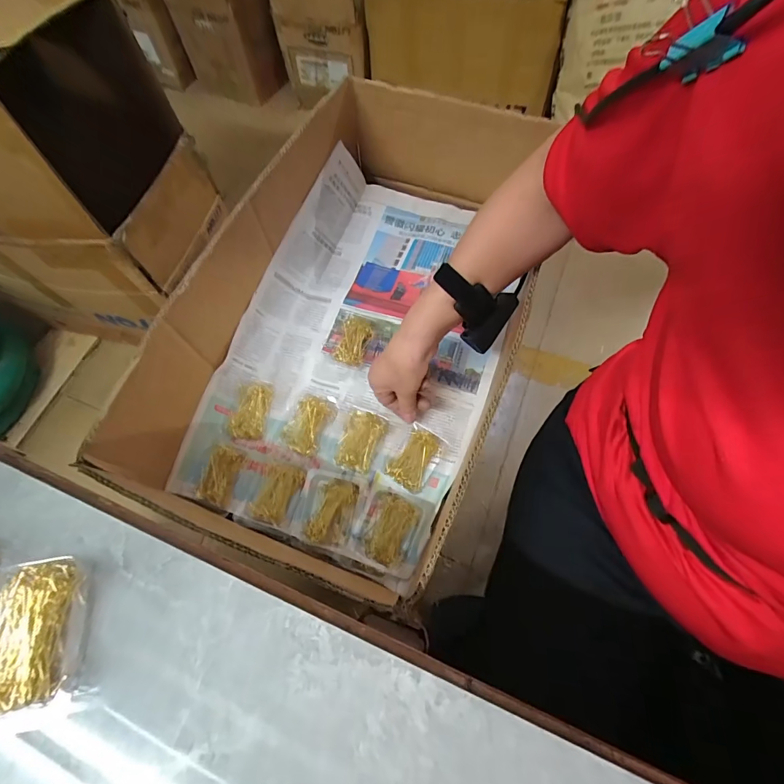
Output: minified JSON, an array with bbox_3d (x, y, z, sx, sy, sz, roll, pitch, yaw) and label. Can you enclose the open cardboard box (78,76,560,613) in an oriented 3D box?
[{"bbox_3d":[-0.028,-0.104,0.528,0.344,0.168,0.604,20,67,12],"label":"open cardboard box"}]

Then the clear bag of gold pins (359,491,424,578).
[{"bbox_3d":[-0.002,0.163,0.481,0.064,0.025,0.081,16,66,11],"label":"clear bag of gold pins"}]

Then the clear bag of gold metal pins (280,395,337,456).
[{"bbox_3d":[-0.106,0.039,0.524,0.049,0.018,0.074,24,68,14],"label":"clear bag of gold metal pins"}]

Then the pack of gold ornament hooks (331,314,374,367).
[{"bbox_3d":[-0.055,-0.072,0.568,0.045,0.021,0.076,10,65,8],"label":"pack of gold ornament hooks"}]

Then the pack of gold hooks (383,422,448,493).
[{"bbox_3d":[0.027,0.082,0.512,0.055,0.023,0.075,31,70,17],"label":"pack of gold hooks"}]

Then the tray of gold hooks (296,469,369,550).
[{"bbox_3d":[-0.074,0.139,0.492,0.074,0.027,0.082,10,65,8],"label":"tray of gold hooks"}]

